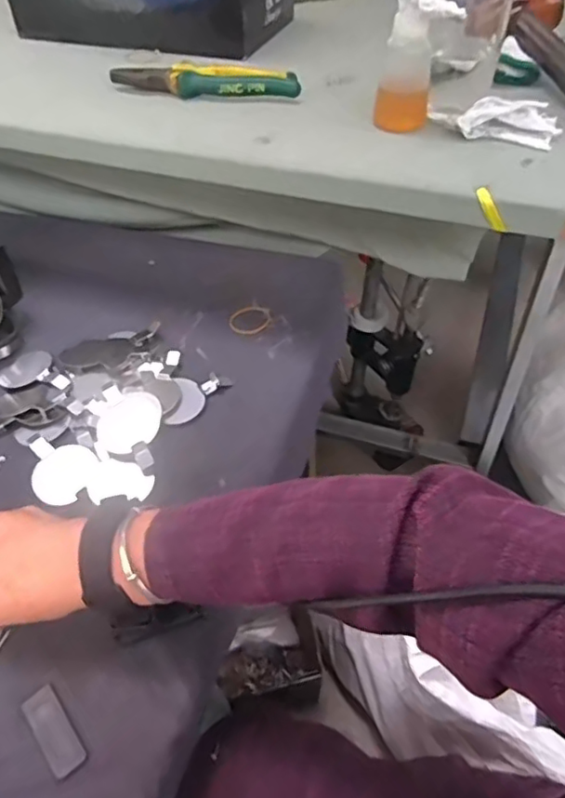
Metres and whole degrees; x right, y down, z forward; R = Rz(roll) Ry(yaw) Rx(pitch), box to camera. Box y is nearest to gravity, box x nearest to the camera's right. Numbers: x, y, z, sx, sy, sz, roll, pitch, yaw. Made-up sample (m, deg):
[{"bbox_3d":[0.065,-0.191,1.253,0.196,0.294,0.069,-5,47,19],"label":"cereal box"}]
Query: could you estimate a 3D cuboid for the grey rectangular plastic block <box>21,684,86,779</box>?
[{"bbox_3d":[-0.149,0.216,0.382,0.021,0.004,0.056,-32,54,-26],"label":"grey rectangular plastic block"}]

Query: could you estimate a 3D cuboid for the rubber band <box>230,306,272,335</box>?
[{"bbox_3d":[-0.036,-0.088,0.653,0.045,0.004,0.046,0,47,1],"label":"rubber band"}]

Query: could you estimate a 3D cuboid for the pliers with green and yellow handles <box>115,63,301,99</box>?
[{"bbox_3d":[-0.081,-0.330,0.611,0.196,0.023,0.047,5,47,6],"label":"pliers with green and yellow handles"}]

